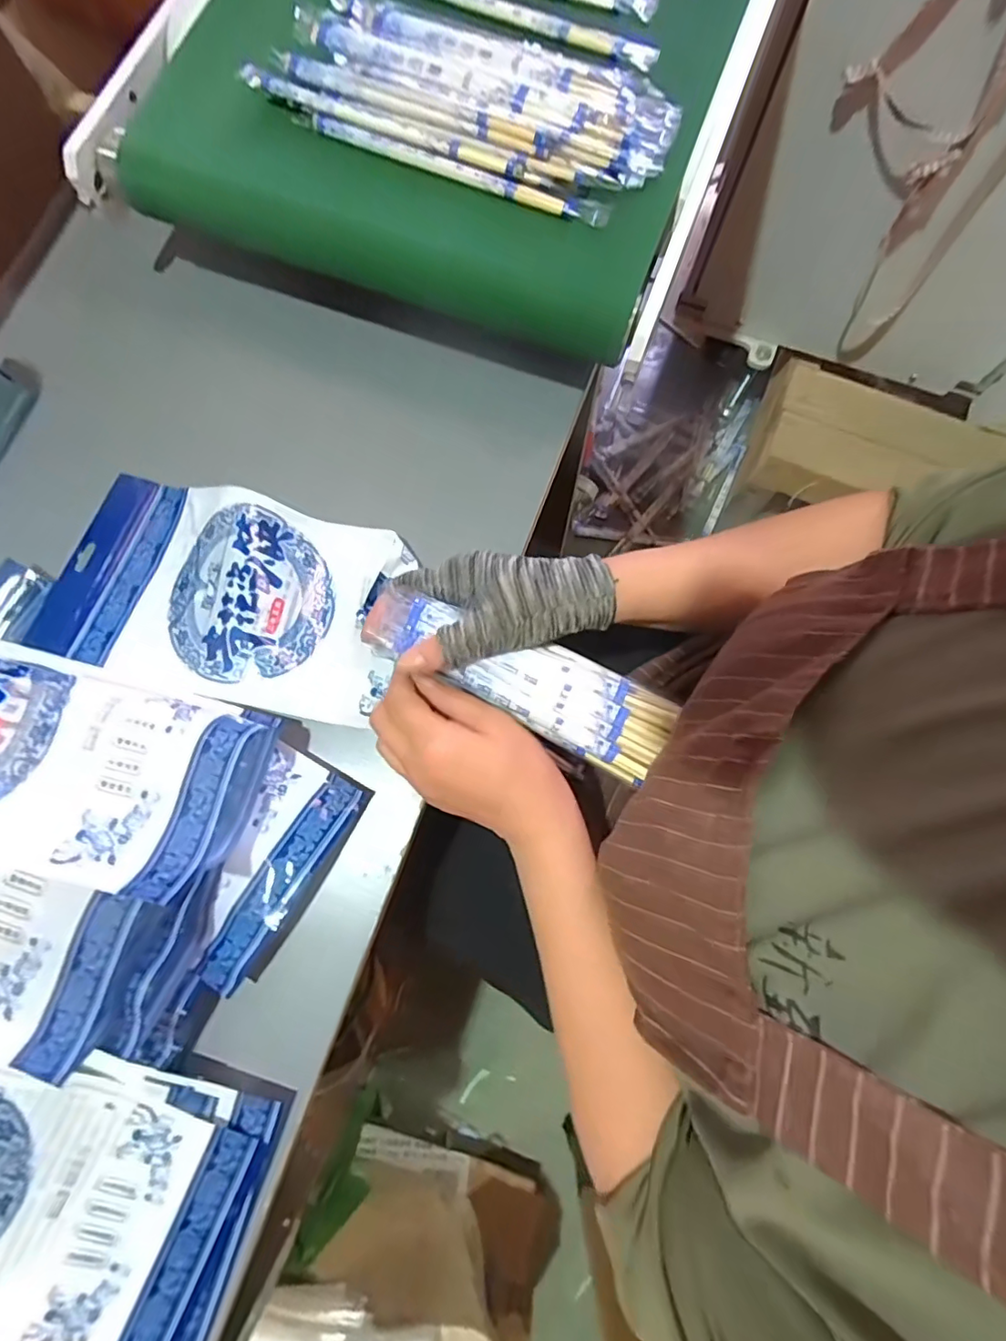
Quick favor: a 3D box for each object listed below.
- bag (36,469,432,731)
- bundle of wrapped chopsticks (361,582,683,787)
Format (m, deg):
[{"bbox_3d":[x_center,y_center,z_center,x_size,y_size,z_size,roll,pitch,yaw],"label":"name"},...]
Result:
[{"bbox_3d":[-0.196,-0.055,0.408,0.241,0.037,0.146,13,79,3],"label":"bag"},{"bbox_3d":[0.009,0.002,0.352,0.198,0.026,0.058,24,80,2],"label":"bundle of wrapped chopsticks"}]

